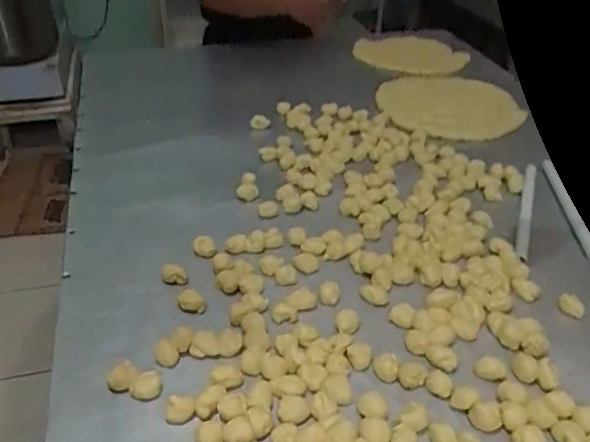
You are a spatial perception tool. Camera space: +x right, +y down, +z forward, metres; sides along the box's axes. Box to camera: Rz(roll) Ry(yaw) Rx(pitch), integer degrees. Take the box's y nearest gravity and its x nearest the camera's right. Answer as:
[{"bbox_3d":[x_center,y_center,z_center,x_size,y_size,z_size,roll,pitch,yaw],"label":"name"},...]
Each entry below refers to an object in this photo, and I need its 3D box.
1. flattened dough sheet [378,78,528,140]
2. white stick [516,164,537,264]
[{"bbox_3d":[0.360,-0.284,1.322,0.331,0.018,0.353,7,37,-2],"label":"flattened dough sheet"},{"bbox_3d":[0.398,-0.018,0.965,0.020,0.013,0.298,13,38,17],"label":"white stick"}]

